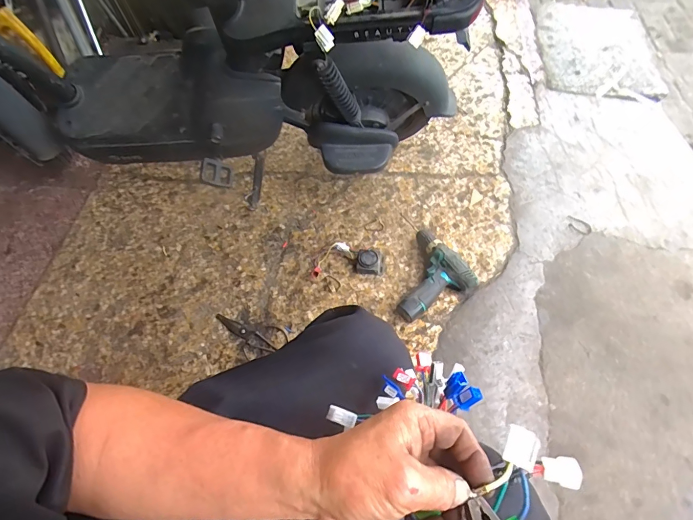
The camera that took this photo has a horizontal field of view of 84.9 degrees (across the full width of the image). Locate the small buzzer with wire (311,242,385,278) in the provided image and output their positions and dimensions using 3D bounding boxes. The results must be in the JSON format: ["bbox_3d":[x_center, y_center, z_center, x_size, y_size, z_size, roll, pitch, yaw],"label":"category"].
[{"bbox_3d":[0.004,-0.011,0.944,0.179,0.038,0.098,-3,59,2],"label":"small buzzer with wire"}]

